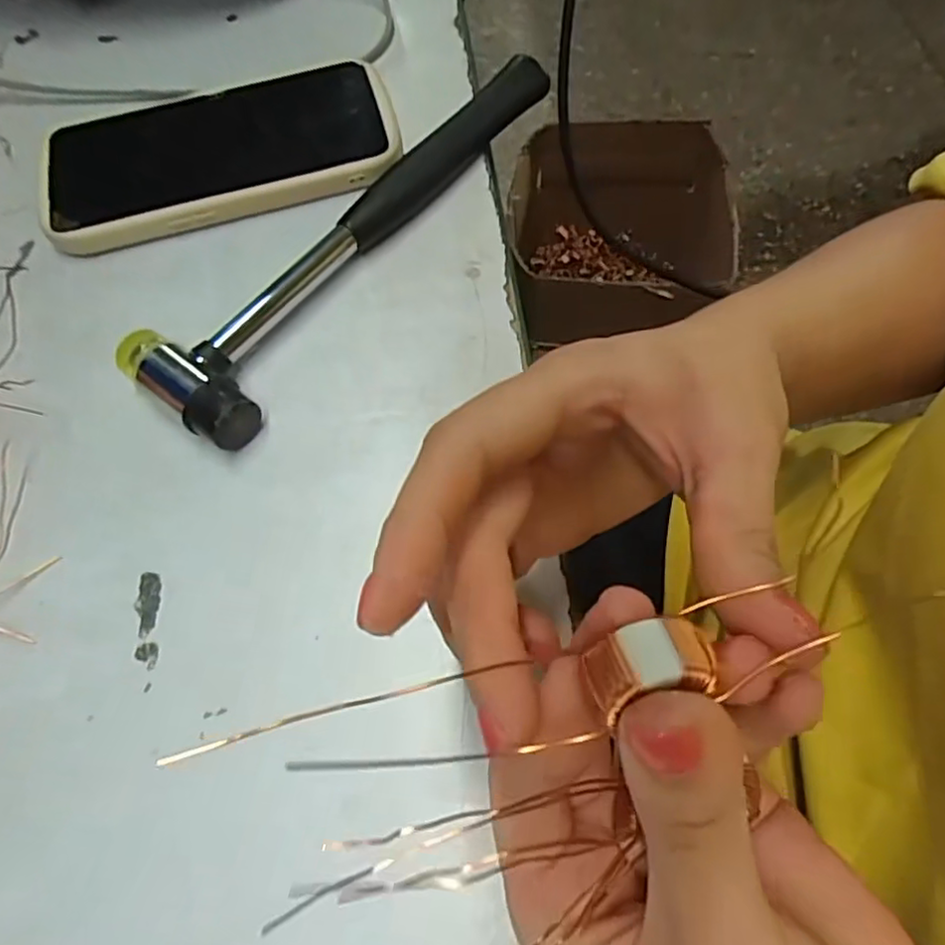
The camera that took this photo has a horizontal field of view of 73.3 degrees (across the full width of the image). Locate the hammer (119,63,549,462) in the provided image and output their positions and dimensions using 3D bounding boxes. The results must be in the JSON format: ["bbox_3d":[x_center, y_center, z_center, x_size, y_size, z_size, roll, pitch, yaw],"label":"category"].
[{"bbox_3d":[-0.053,-0.114,0.281,0.063,0.021,0.234,29,71,14],"label":"hammer"}]

